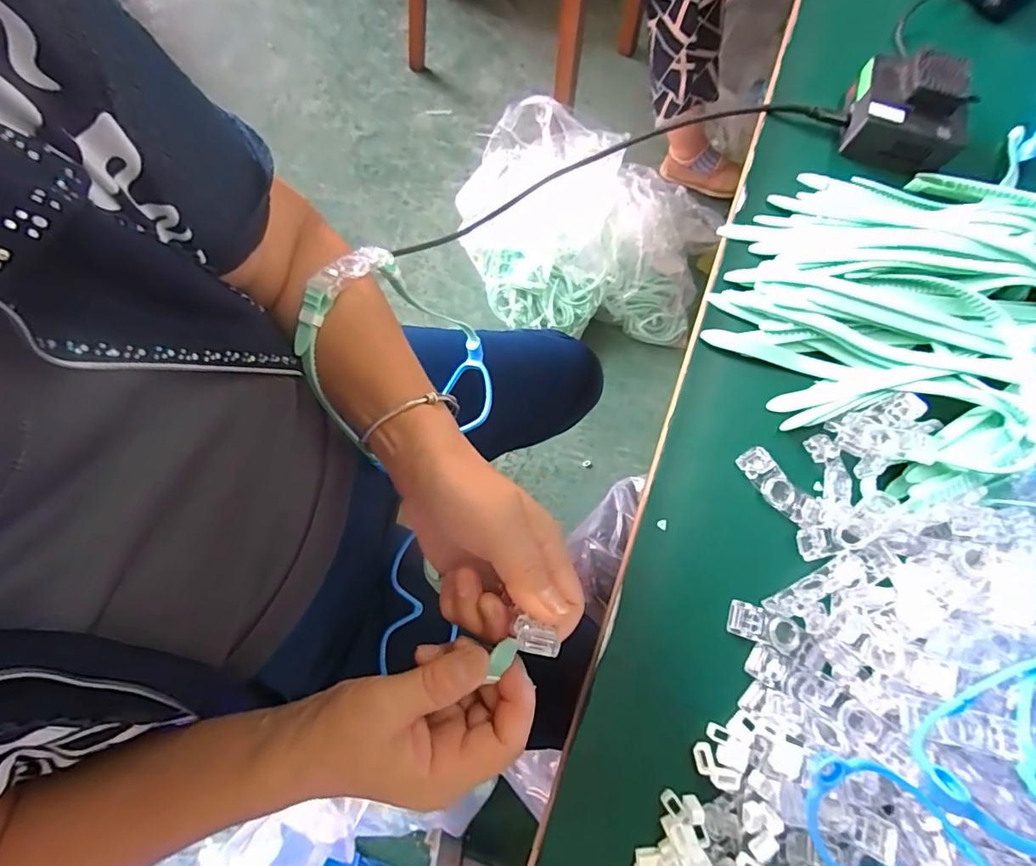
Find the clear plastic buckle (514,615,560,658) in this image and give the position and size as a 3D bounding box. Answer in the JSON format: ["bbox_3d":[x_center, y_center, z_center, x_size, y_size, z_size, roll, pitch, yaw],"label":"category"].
[{"bbox_3d":[0.009,0.092,0.223,0.020,0.004,0.013,13,75,3],"label":"clear plastic buckle"}]

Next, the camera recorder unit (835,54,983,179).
[{"bbox_3d":[0.300,-0.248,0.382,0.079,0.041,0.071,18,75,0],"label":"camera recorder unit"}]

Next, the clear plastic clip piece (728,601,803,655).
[{"bbox_3d":[0.146,0.116,0.297,0.042,0.007,0.020,21,75,1],"label":"clear plastic clip piece"}]

